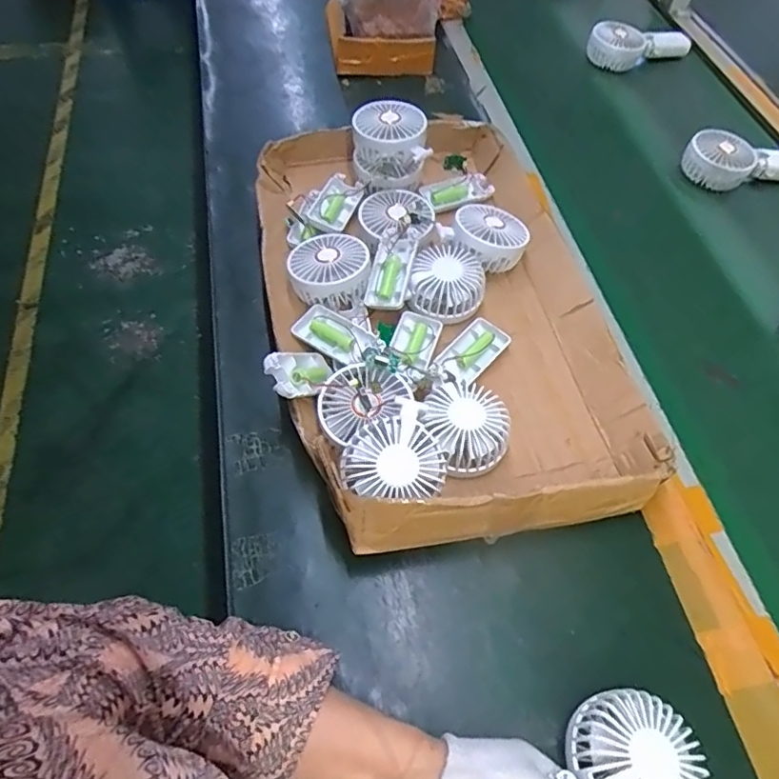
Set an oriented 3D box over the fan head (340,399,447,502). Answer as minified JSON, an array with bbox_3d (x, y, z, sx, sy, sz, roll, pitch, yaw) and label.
[{"bbox_3d":[0.000,0.059,0.462,0.081,0.034,0.084,2,59,-3],"label":"fan head"}]

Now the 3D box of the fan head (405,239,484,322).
[{"bbox_3d":[0.067,-0.120,0.614,0.075,0.033,0.093,15,60,5],"label":"fan head"}]

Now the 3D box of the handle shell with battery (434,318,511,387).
[{"bbox_3d":[0.086,-0.040,0.583,0.045,0.017,0.088,38,64,18],"label":"handle shell with battery"}]

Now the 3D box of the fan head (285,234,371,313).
[{"bbox_3d":[-0.066,-0.133,0.609,0.084,0.037,0.087,2,59,-3],"label":"fan head"}]

